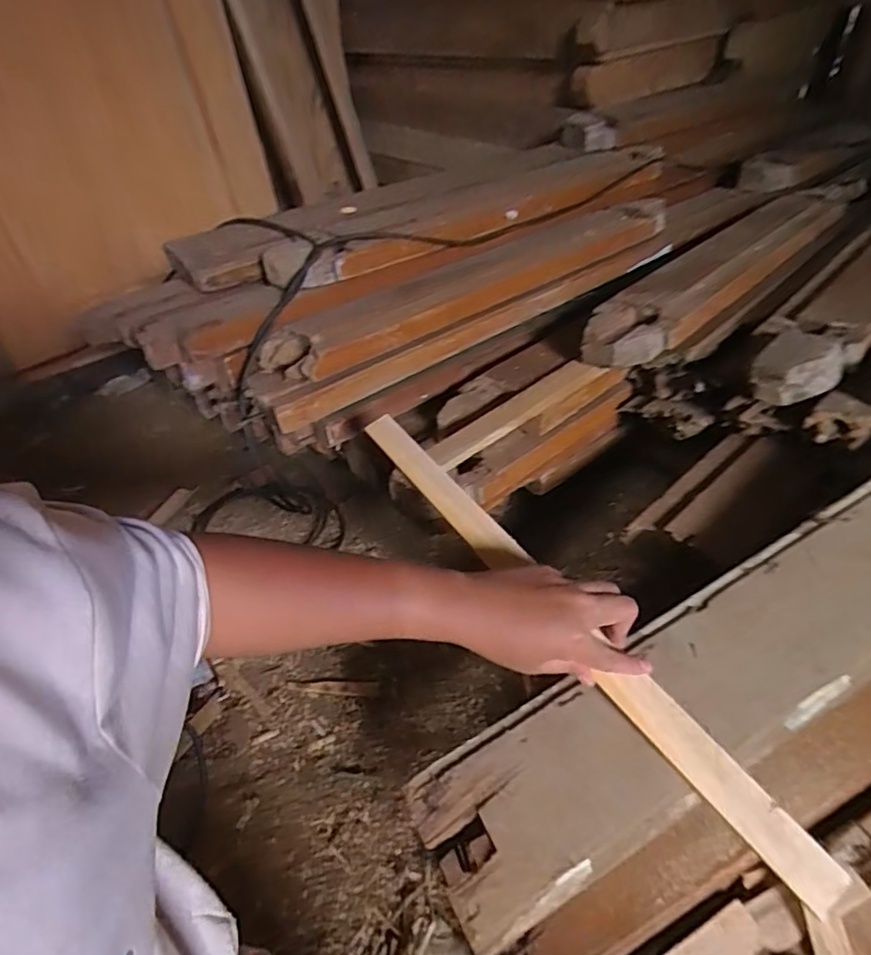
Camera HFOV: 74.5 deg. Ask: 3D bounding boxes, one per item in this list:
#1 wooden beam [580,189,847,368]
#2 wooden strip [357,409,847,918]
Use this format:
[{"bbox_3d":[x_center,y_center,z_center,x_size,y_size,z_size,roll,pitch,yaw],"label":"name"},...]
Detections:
[{"bbox_3d":[0.515,-0.366,0.988,0.795,0.067,0.157,-34,50,-30],"label":"wooden beam"},{"bbox_3d":[0.109,0.121,0.541,0.034,0.021,0.569,-28,57,-27],"label":"wooden strip"}]

